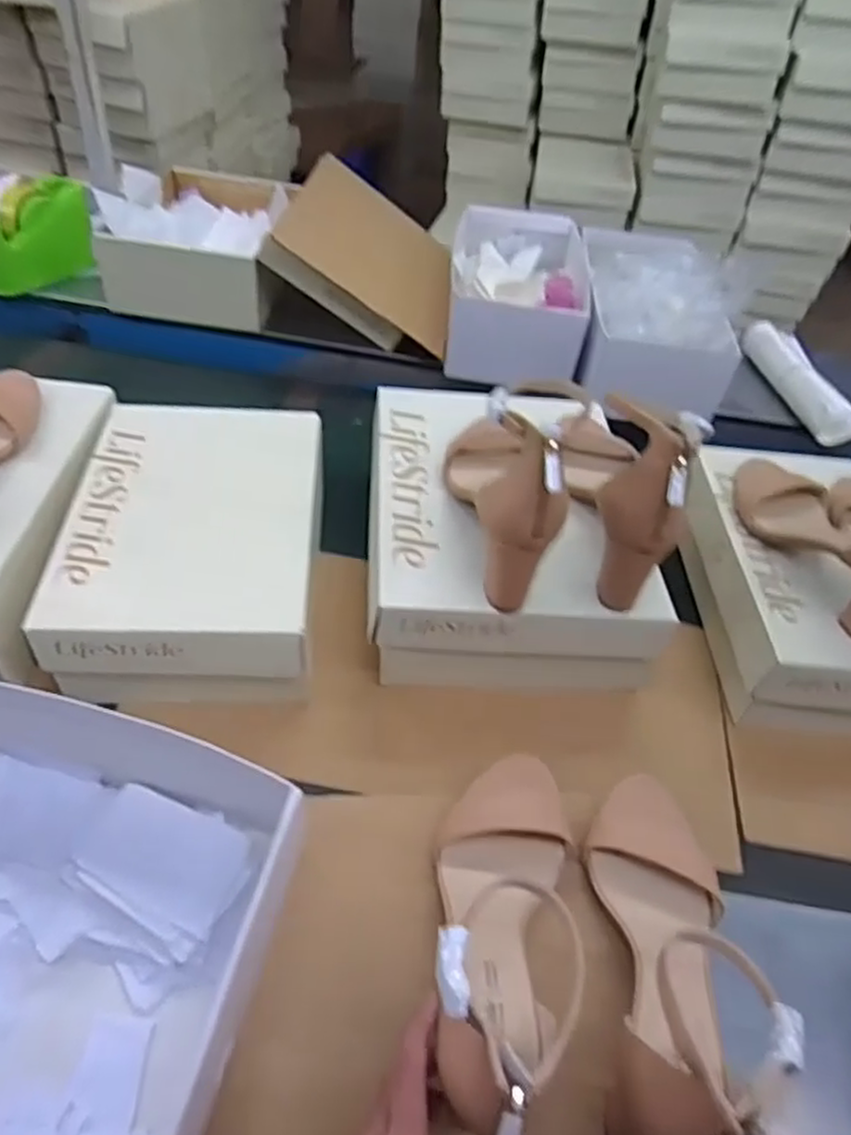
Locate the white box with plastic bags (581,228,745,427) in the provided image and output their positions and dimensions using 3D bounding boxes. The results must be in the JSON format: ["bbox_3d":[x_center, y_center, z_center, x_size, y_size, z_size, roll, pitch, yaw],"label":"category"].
[{"bbox_3d":[0.293,-0.349,0.950,0.164,0.116,0.316,7,46,0],"label":"white box with plastic bags"}]

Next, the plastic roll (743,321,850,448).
[{"bbox_3d":[0.497,-0.255,0.960,0.044,0.048,0.233,-3,47,-10],"label":"plastic roll"}]

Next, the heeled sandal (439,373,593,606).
[{"bbox_3d":[0.067,-0.087,0.574,0.067,0.160,0.208,-2,47,-10],"label":"heeled sandal"}]

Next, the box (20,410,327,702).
[{"bbox_3d":[-0.203,-0.013,0.665,0.203,0.112,0.294,2,47,-6],"label":"box"}]

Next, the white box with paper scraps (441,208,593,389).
[{"bbox_3d":[0.124,-0.387,0.995,0.176,0.086,0.337,9,46,1],"label":"white box with paper scraps"}]

